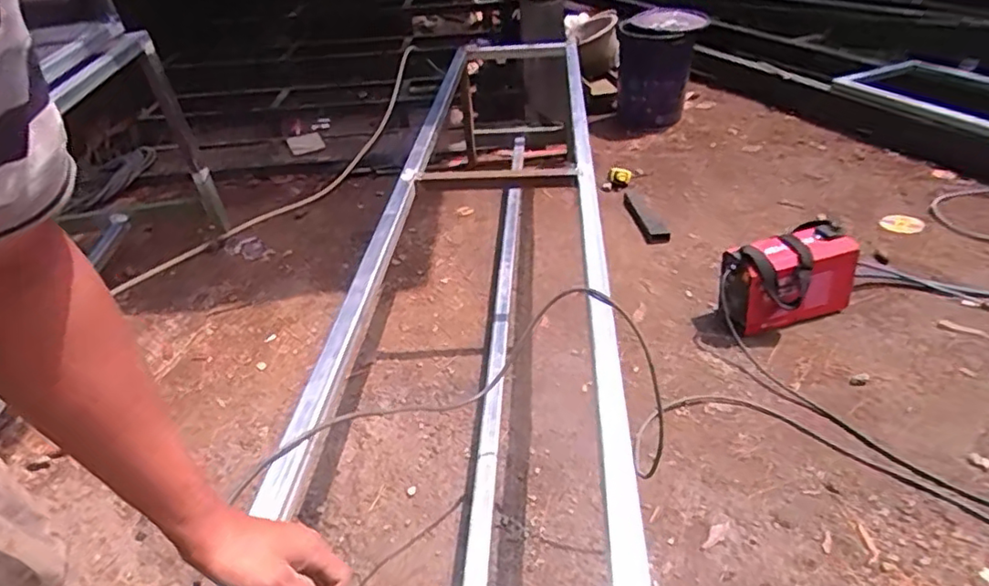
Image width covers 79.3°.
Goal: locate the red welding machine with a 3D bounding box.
[{"bbox_3d":[0.653,-0.021,1.335,0.249,0.192,0.140,-15,37,-10],"label":"red welding machine"}]

